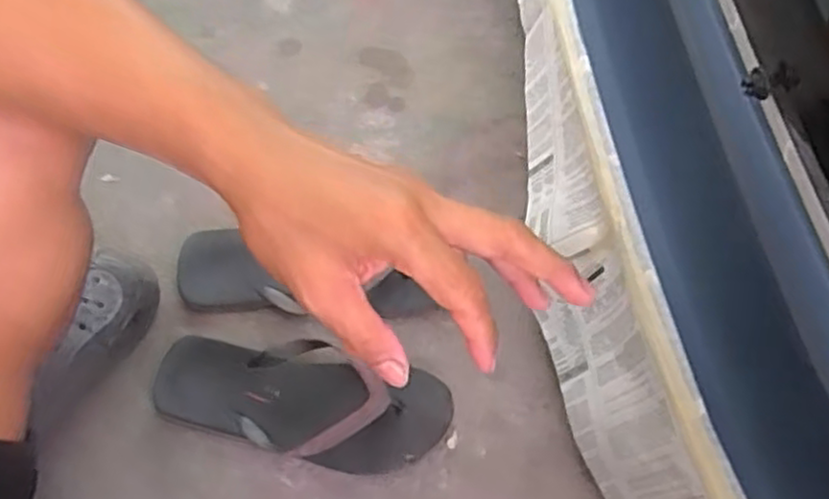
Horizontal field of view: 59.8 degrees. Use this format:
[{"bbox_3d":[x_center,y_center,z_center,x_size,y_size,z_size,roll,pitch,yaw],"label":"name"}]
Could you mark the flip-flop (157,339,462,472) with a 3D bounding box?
[{"bbox_3d":[-0.108,0.137,0.660,0.276,0.039,0.113,14,69,6],"label":"flip-flop"}]

